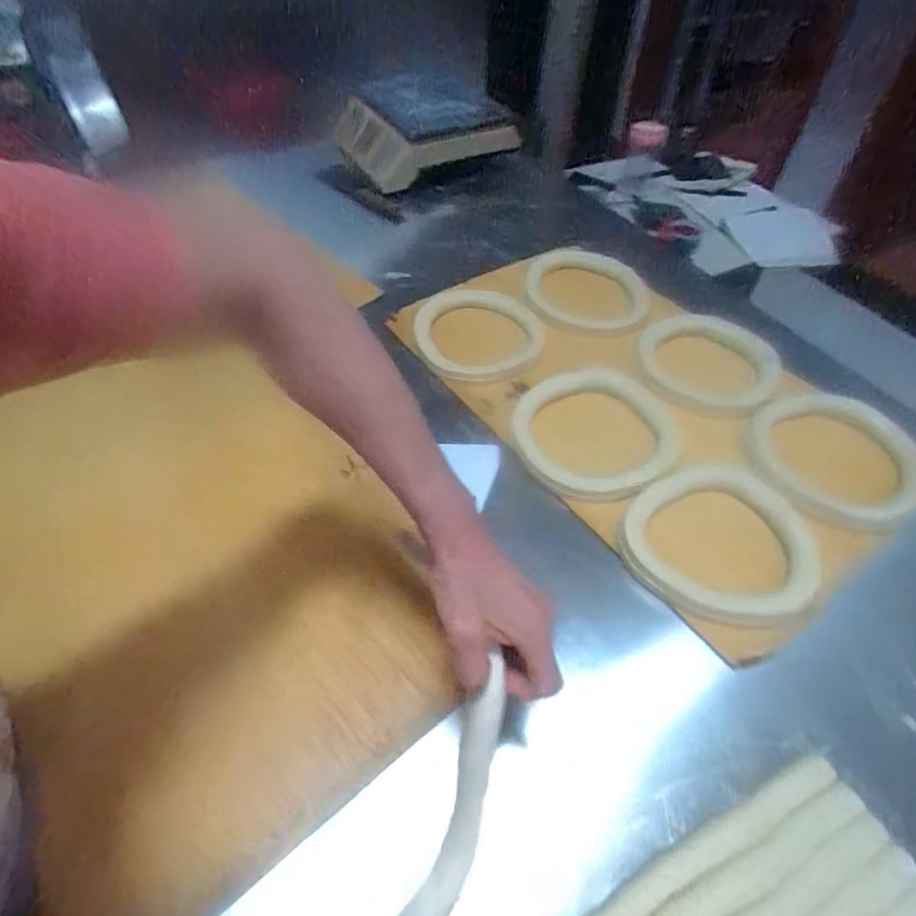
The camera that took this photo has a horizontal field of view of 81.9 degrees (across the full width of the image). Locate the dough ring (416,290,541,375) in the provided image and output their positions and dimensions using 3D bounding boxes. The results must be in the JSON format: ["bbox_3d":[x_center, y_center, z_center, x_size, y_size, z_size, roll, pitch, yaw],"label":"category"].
[{"bbox_3d":[0.033,-0.218,0.886,0.215,0.020,0.227,9,51,7],"label":"dough ring"}]

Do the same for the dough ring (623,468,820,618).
[{"bbox_3d":[0.288,0.095,0.590,0.191,0.035,0.174,0,47,0],"label":"dough ring"}]

